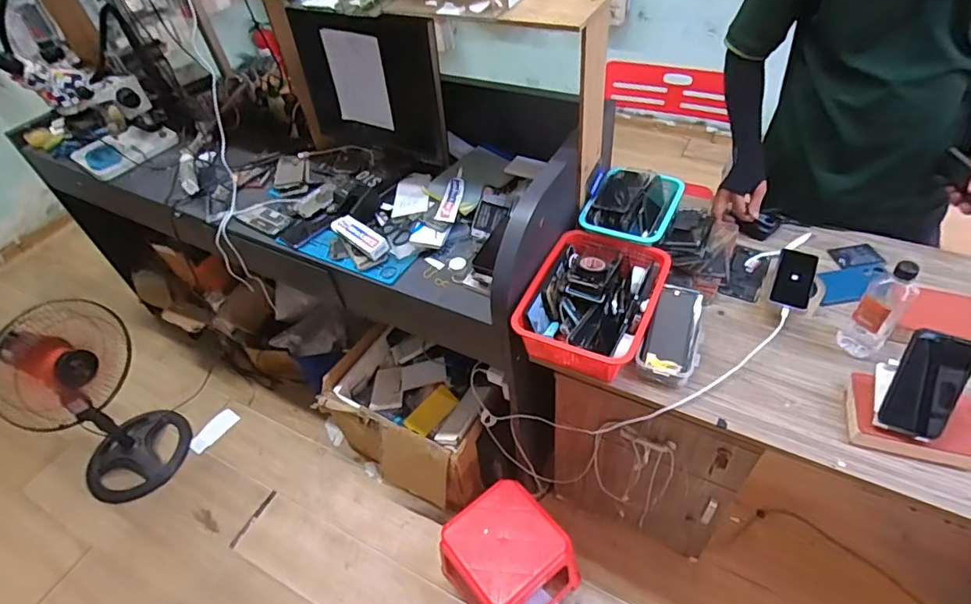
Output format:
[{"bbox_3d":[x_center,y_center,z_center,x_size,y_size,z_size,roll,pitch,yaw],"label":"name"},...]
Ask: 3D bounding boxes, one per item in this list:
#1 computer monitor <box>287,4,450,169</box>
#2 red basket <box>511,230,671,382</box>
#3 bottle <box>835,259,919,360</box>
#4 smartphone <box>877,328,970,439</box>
[{"bbox_3d":[-0.243,-0.474,1.190,0.376,0.414,0.083,22,60,22],"label":"computer monitor"},{"bbox_3d":[0.205,-0.010,0.998,0.216,0.091,0.280,18,52,23],"label":"red basket"},{"bbox_3d":[0.646,0.011,0.871,0.059,0.172,0.067,-37,53,-25],"label":"bottle"},{"bbox_3d":[0.625,0.116,0.756,0.013,0.150,0.078,-5,21,-42],"label":"smartphone"}]

